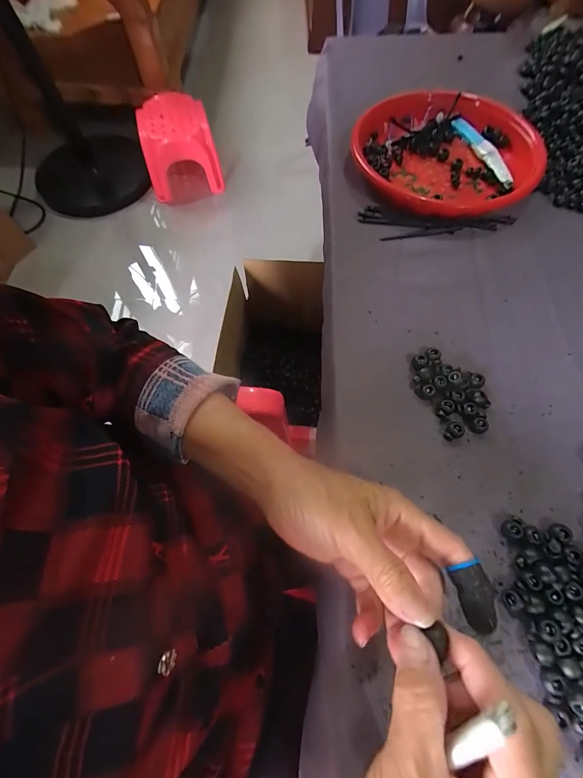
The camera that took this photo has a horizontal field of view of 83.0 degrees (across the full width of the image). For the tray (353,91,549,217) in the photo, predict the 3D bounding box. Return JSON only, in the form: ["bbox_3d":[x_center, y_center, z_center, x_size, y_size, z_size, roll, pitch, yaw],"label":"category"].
[{"bbox_3d":[0.211,-0.345,0.465,0.234,0.044,0.230,6,66,3],"label":"tray"}]

